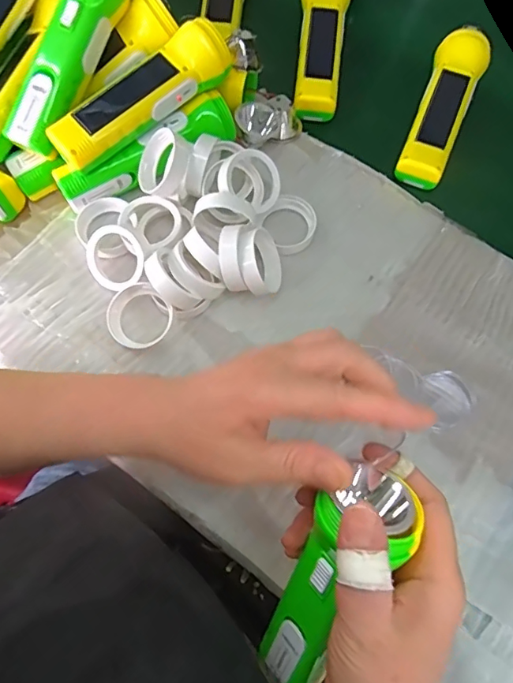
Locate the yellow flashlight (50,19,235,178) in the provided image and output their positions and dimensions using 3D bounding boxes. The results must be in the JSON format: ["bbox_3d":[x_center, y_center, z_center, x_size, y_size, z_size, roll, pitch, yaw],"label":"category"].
[{"bbox_3d":[-0.096,-0.200,0.400,0.158,0.046,0.043,-34,73,-12],"label":"yellow flashlight"}]

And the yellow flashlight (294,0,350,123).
[{"bbox_3d":[0.064,-0.293,0.474,0.050,0.036,0.153,6,73,5],"label":"yellow flashlight"}]

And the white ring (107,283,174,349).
[{"bbox_3d":[-0.096,-0.020,0.397,0.050,0.019,0.050,0,70,0],"label":"white ring"}]

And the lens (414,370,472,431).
[{"bbox_3d":[0.146,0.044,0.381,0.041,0.005,0.040,-35,74,-12],"label":"lens"}]

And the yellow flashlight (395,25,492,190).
[{"bbox_3d":[0.170,-0.216,0.448,0.044,0.038,0.144,24,71,8],"label":"yellow flashlight"}]

